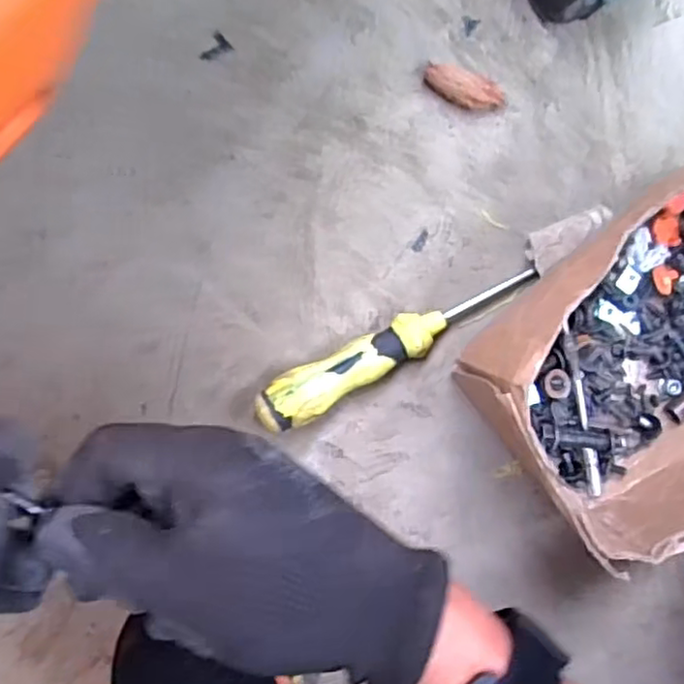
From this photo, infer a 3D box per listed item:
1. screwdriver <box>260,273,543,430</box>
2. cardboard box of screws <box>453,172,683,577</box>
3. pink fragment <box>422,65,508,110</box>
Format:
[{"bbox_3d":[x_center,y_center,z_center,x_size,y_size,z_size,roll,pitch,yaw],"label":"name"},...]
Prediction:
[{"bbox_3d":[0.032,0.002,0.400,0.175,0.029,0.028,-27,97,-3],"label":"screwdriver"},{"bbox_3d":[0.184,0.000,0.377,0.219,0.100,0.163,-37,97,-1],"label":"cardboard box of screws"},{"bbox_3d":[0.072,-0.149,0.396,0.048,0.013,0.018,19,93,-7],"label":"pink fragment"}]

